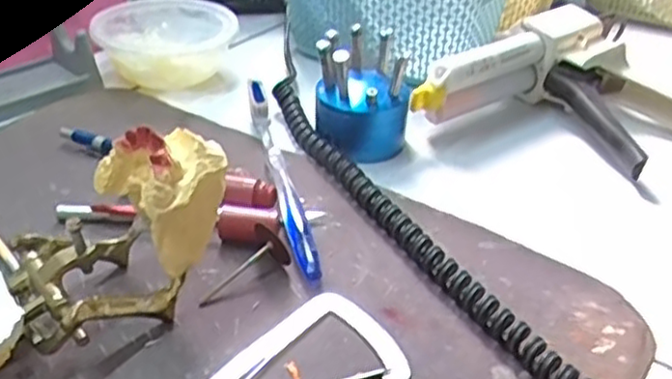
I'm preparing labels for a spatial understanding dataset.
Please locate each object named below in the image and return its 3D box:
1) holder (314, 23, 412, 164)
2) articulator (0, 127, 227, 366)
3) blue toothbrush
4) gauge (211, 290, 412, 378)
[{"bbox_3d":[0.017,-0.063,0.446,0.058,0.066,0.059,6,34,3],"label":"holder"},{"bbox_3d":[-0.120,0.029,0.287,0.153,0.074,0.073,-27,44,-37],"label":"articulator"},{"bbox_3d":[-0.033,-0.013,0.407,0.011,0.021,0.184,-6,35,-13],"label":"blue toothbrush"},{"bbox_3d":[-0.024,0.068,0.299,0.098,0.005,0.058,-9,36,-17],"label":"gauge"}]

